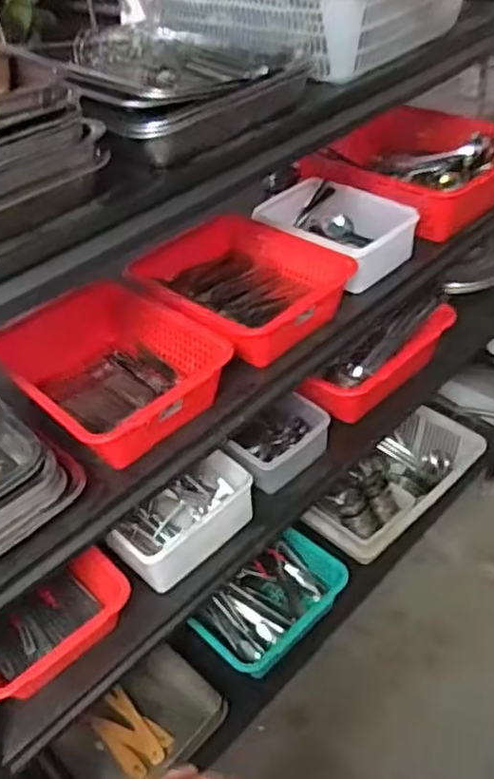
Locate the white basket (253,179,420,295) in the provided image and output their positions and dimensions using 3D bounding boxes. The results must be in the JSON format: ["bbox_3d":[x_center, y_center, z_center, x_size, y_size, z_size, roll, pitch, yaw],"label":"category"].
[{"bbox_3d":[0.147,-0.275,1.124,0.187,0.073,0.261,-31,47,-24],"label":"white basket"}]

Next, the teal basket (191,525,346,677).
[{"bbox_3d":[0.053,0.480,1.484,0.235,0.116,0.337,29,53,34],"label":"teal basket"}]

